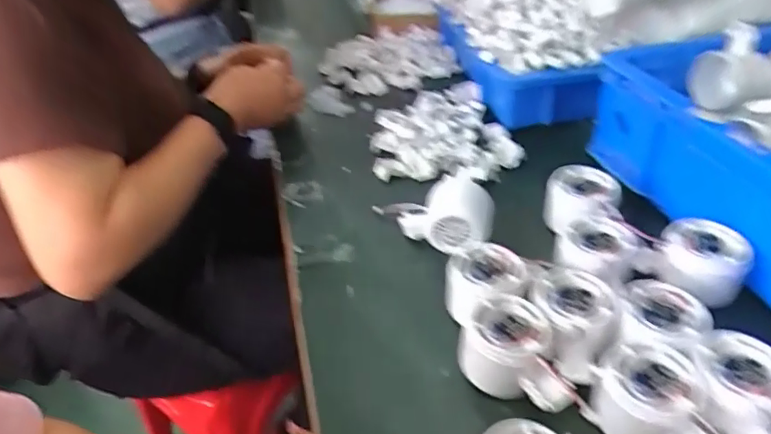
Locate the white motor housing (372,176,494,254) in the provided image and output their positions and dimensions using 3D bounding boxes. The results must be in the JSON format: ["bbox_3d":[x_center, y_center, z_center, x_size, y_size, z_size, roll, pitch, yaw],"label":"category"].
[{"bbox_3d":[0.050,-0.005,0.547,0.112,0.056,0.069,17,44,26],"label":"white motor housing"}]

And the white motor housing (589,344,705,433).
[{"bbox_3d":[0.172,0.119,0.366,0.059,0.042,0.054,-3,39,3],"label":"white motor housing"}]

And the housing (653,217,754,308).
[{"bbox_3d":[0.271,0.035,0.471,0.065,0.046,0.065,19,44,27],"label":"housing"}]

